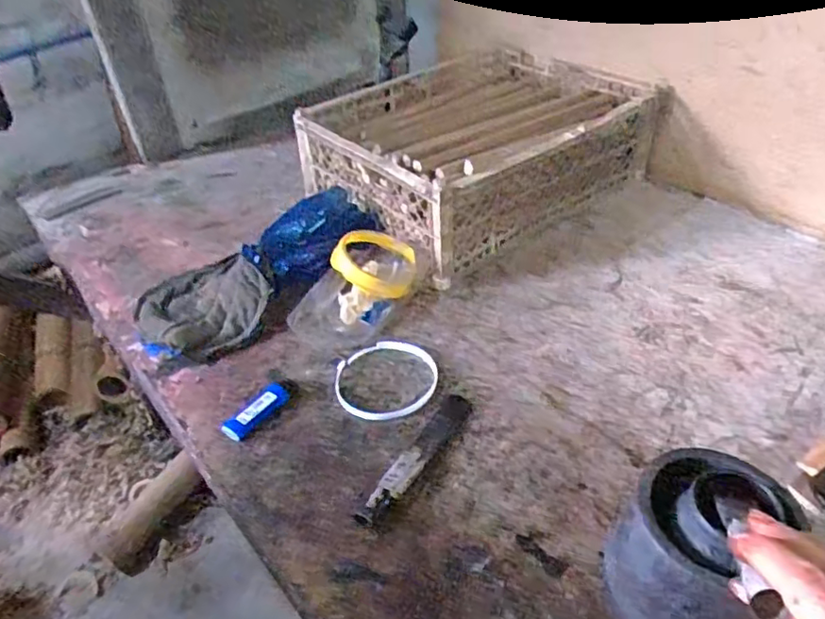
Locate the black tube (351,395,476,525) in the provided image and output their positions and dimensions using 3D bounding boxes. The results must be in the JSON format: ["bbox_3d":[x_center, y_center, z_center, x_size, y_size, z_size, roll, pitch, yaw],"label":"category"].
[{"bbox_3d":[0.006,0.124,0.540,0.028,0.013,0.155,19,45,26],"label":"black tube"}]

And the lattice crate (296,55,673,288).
[{"bbox_3d":[0.088,-0.240,0.893,0.421,0.128,0.336,-26,44,-28],"label":"lattice crate"}]

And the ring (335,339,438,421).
[{"bbox_3d":[-0.025,0.067,0.621,0.101,0.010,0.101,-3,40,3],"label":"ring"}]

